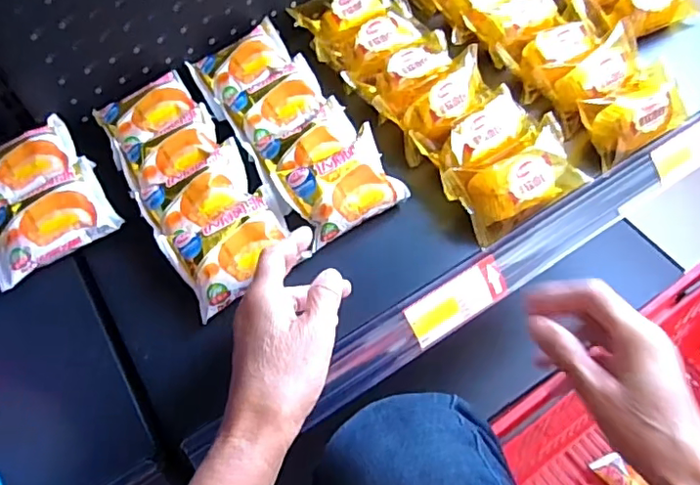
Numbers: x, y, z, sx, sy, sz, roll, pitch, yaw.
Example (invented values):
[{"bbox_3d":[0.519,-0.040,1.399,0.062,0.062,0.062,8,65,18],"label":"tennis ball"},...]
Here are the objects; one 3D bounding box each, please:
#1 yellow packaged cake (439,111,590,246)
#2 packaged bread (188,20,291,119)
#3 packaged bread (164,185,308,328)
[{"bbox_3d":[0.150,-0.057,0.495,0.118,0.039,0.064,-28,61,-13],"label":"yellow packaged cake"},{"bbox_3d":[-0.105,-0.176,0.581,0.101,0.030,0.098,-29,61,-14],"label":"packaged bread"},{"bbox_3d":[-0.095,0.005,0.467,0.100,0.029,0.077,-28,61,-14],"label":"packaged bread"}]

